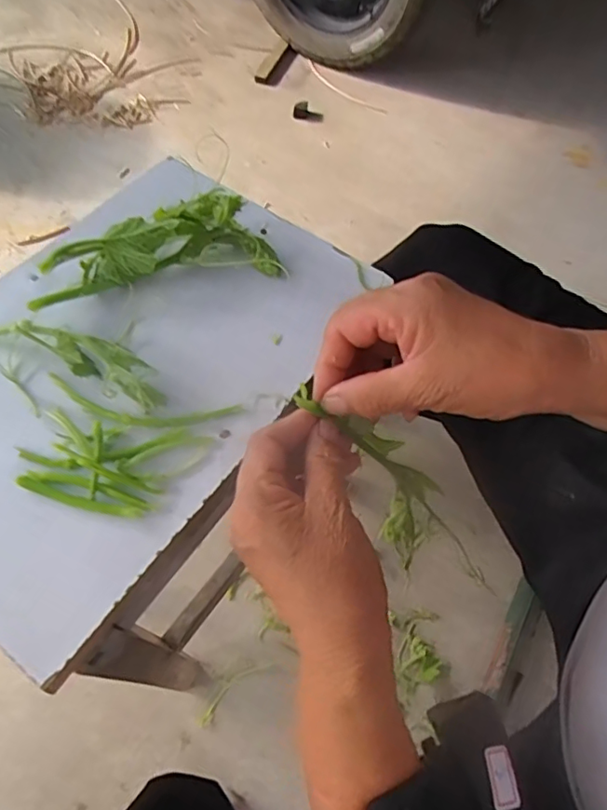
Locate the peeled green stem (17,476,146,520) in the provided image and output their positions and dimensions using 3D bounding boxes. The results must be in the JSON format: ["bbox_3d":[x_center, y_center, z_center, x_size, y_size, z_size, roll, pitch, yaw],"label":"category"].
[{"bbox_3d":[-0.142,0.059,0.353,0.083,0.004,0.009,14,62,7],"label":"peeled green stem"}]

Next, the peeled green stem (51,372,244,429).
[{"bbox_3d":[-0.113,0.002,0.388,0.137,0.005,0.028,8,62,4],"label":"peeled green stem"}]

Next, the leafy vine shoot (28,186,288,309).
[{"bbox_3d":[-0.112,-0.120,0.433,0.182,0.041,0.071,-11,62,-7],"label":"leafy vine shoot"}]

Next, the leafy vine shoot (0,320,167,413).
[{"bbox_3d":[-0.159,-0.039,0.398,0.144,0.020,0.034,24,64,12],"label":"leafy vine shoot"}]

